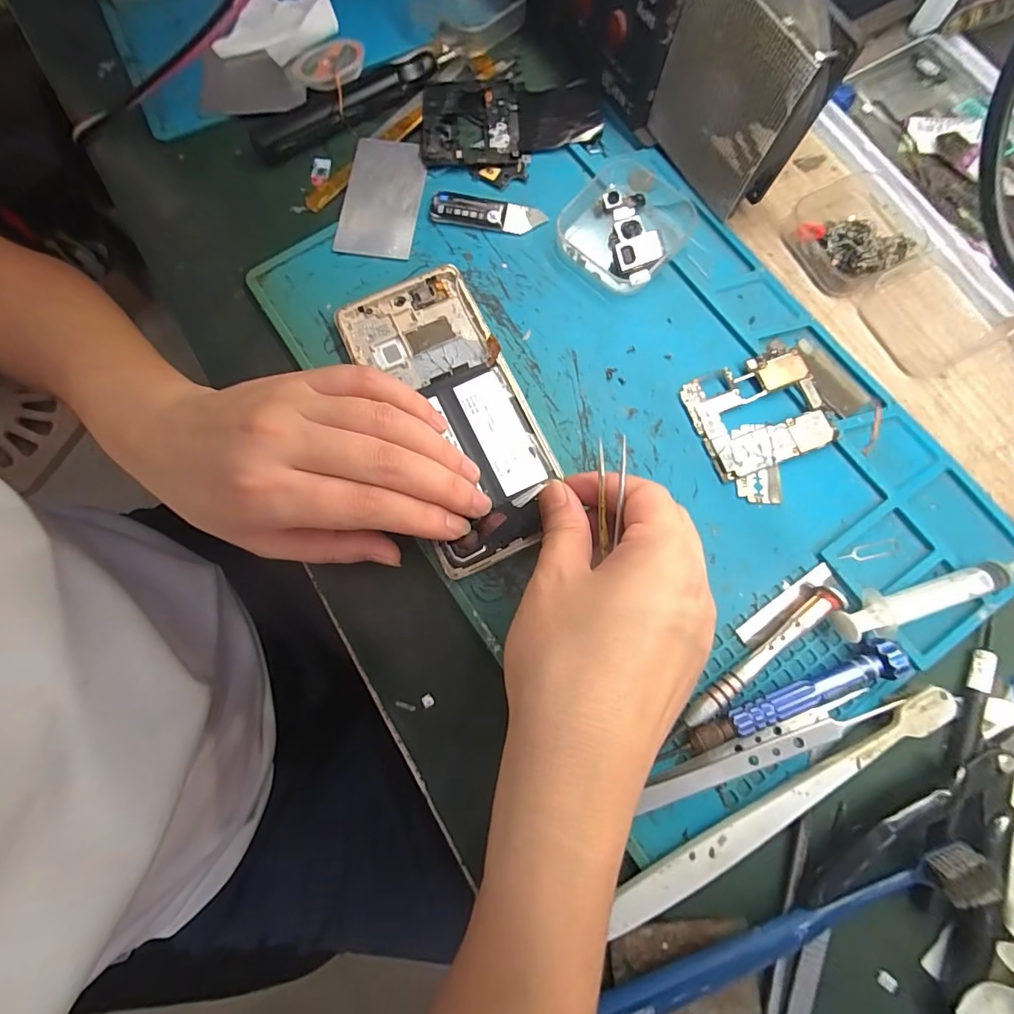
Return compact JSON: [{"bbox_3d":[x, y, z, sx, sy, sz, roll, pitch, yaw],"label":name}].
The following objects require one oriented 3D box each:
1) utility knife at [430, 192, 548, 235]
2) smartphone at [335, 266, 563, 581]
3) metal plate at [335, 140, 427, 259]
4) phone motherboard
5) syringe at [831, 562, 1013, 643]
[{"bbox_3d":[-0.011,-0.174,0.269,0.065,0.006,0.019,8,78,2],"label":"utility knife"},{"bbox_3d":[-0.028,-0.050,0.241,0.072,0.009,0.160,-24,77,-4],"label":"smartphone"},{"bbox_3d":[-0.075,-0.185,0.274,0.046,0.004,0.080,9,78,2],"label":"metal plate"},{"bbox_3d":[0.133,-0.050,0.243,0.064,0.006,0.057,-20,78,-3],"label":"phone motherboard"},{"bbox_3d":[0.196,0.042,0.218,0.088,0.013,0.019,-20,78,-4],"label":"syringe"}]

